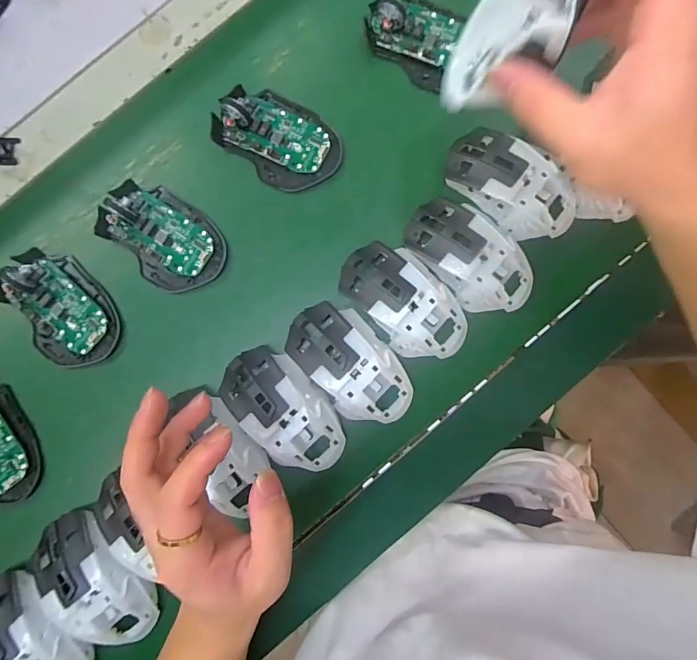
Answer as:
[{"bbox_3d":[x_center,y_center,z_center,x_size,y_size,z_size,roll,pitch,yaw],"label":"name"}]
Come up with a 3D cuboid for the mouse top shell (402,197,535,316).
[{"bbox_3d":[0.102,-0.062,0.360,0.060,0.032,0.115,-45,87,-3],"label":"mouse top shell"}]

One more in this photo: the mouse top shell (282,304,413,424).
[{"bbox_3d":[0.003,0.027,0.356,0.063,0.029,0.117,-44,87,-3],"label":"mouse top shell"}]

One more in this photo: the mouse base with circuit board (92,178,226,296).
[{"bbox_3d":[-0.165,-0.084,0.382,0.115,0.022,0.072,43,87,3],"label":"mouse base with circuit board"}]

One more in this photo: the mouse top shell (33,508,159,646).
[{"bbox_3d":[-0.204,0.201,0.350,0.063,0.031,0.116,-44,87,-3],"label":"mouse top shell"}]

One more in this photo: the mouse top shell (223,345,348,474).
[{"bbox_3d":[-0.053,0.066,0.353,0.060,0.029,0.114,-41,87,-2],"label":"mouse top shell"}]

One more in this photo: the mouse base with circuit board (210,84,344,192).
[{"bbox_3d":[-0.064,-0.174,0.389,0.112,0.030,0.073,39,87,3],"label":"mouse base with circuit board"}]

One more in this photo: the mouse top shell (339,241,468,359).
[{"bbox_3d":[0.048,-0.025,0.359,0.066,0.030,0.114,-43,87,-3],"label":"mouse top shell"}]

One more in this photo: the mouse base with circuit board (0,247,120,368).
[{"bbox_3d":[-0.258,-0.022,0.378,0.073,0.029,0.118,-41,87,-2],"label":"mouse base with circuit board"}]

